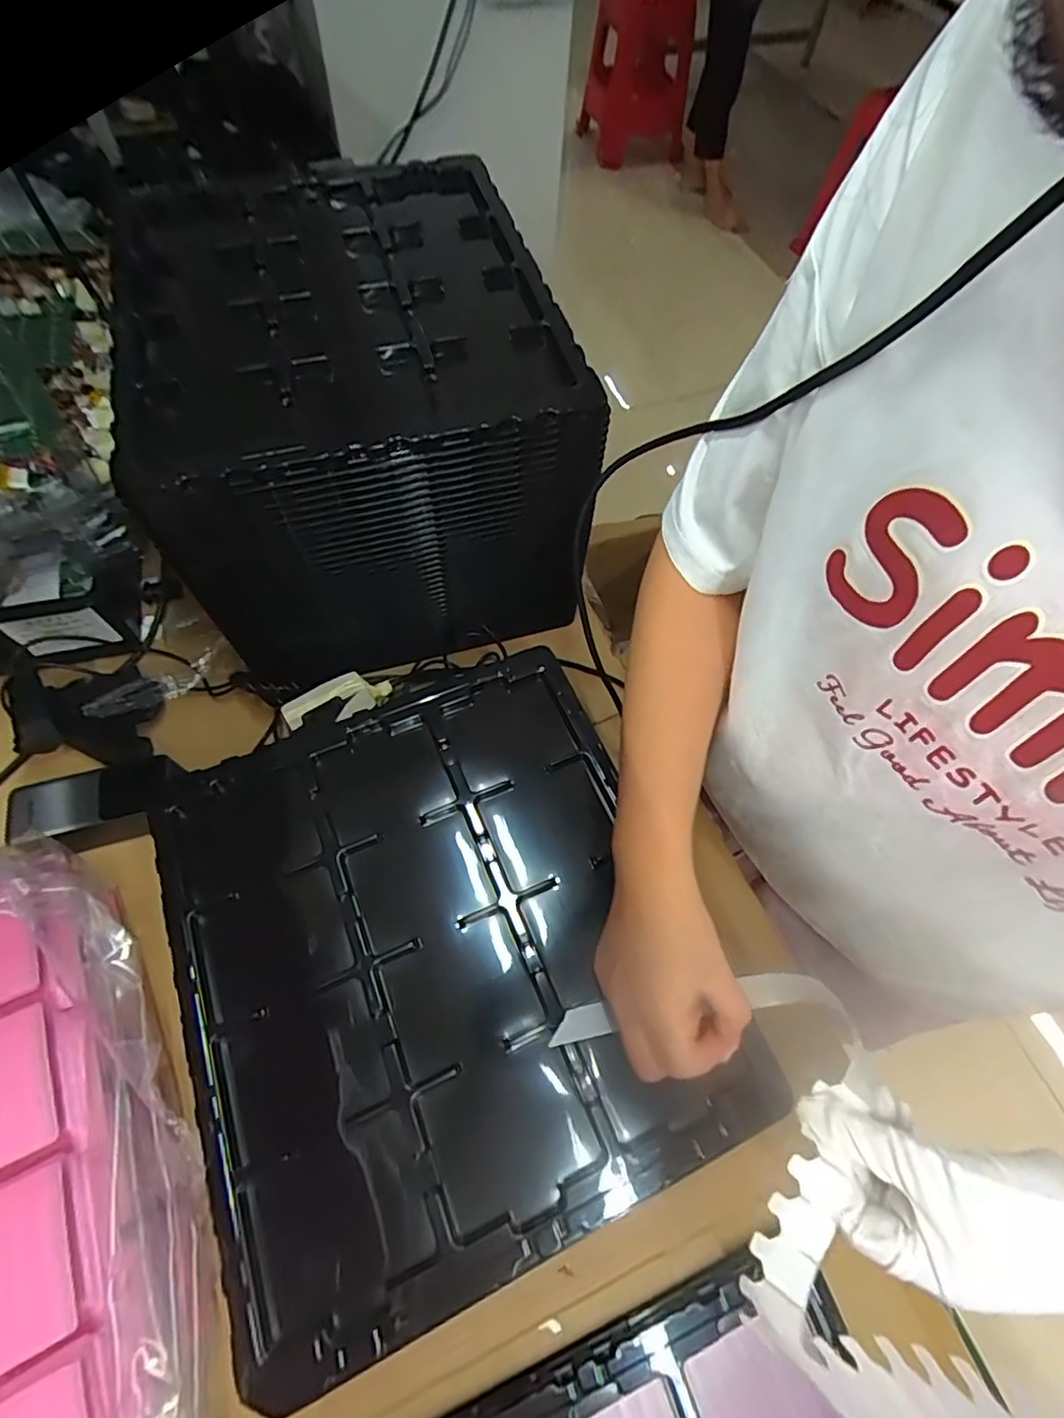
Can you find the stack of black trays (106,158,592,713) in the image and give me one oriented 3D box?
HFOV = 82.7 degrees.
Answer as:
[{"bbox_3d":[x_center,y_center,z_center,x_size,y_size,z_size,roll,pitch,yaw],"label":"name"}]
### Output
[{"bbox_3d":[-0.160,-0.256,0.580,0.332,0.292,0.346,-16,64,-11],"label":"stack of black trays"}]

